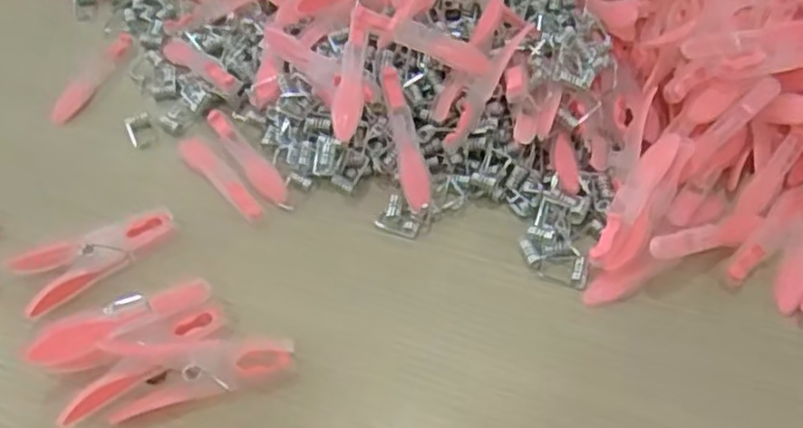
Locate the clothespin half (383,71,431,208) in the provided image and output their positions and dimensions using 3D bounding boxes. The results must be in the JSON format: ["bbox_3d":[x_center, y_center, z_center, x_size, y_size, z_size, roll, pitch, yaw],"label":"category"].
[{"bbox_3d":[0.002,-0.040,0.376,0.013,0.007,0.076,-12,81,-5],"label":"clothespin half"}]

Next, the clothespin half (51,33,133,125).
[{"bbox_3d":[-0.194,-0.085,0.456,0.018,0.005,0.083,12,53,11],"label":"clothespin half"}]

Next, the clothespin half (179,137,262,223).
[{"bbox_3d":[-0.099,-0.020,0.398,0.015,0.004,0.076,-34,58,-23],"label":"clothespin half"}]

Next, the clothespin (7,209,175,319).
[{"bbox_3d":[-0.149,0.021,0.360,0.075,0.013,0.035,-27,55,-19],"label":"clothespin"}]

